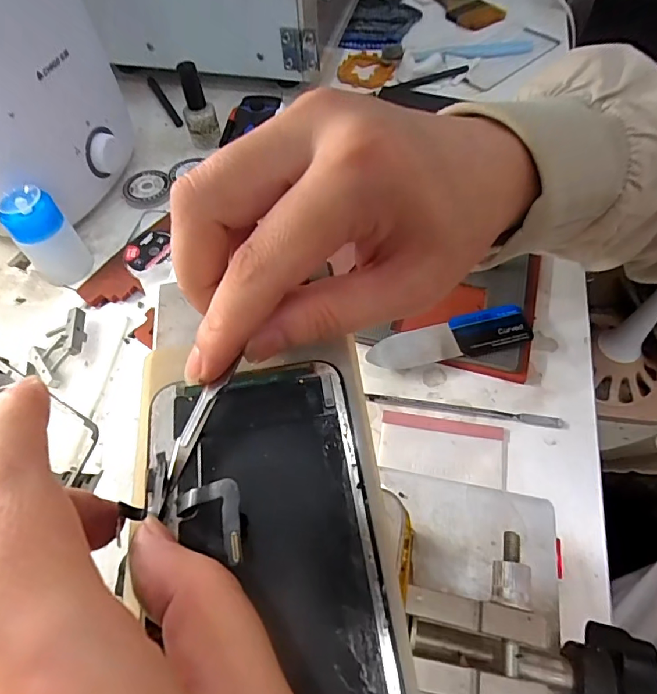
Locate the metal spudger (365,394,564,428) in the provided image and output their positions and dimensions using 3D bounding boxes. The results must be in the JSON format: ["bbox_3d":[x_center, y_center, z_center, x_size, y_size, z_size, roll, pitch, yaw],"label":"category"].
[{"bbox_3d":[0.093,0.042,0.320,0.131,0.004,0.008,7,58,7],"label":"metal spudger"}]

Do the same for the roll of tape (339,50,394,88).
[{"bbox_3d":[0.049,-0.338,0.558,0.064,0.012,0.062,-1,58,2],"label":"roll of tape"}]

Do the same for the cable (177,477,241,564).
[{"bbox_3d":[-0.035,0.051,0.133,0.020,0.007,0.023,-7,57,-2],"label":"cable"}]

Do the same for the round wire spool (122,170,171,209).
[{"bbox_3d":[-0.178,-0.156,0.457,0.046,0.010,0.053,-27,60,-14],"label":"round wire spool"}]

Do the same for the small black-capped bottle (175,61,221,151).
[{"bbox_3d":[-0.131,-0.241,0.461,0.031,0.070,0.025,-14,58,-6],"label":"small black-capped bottle"}]

